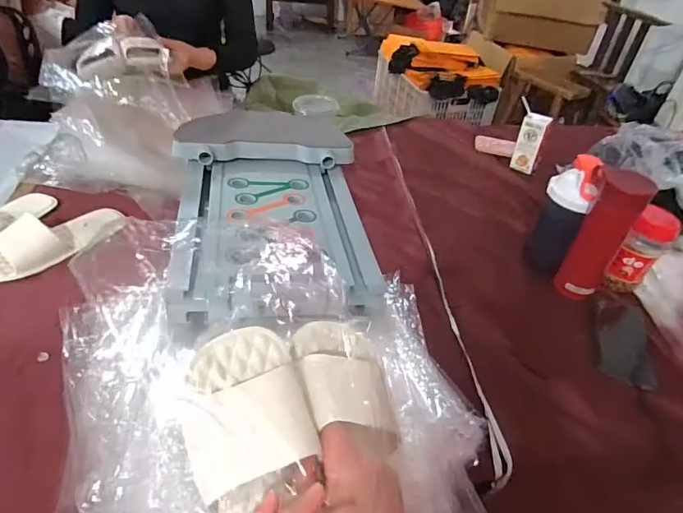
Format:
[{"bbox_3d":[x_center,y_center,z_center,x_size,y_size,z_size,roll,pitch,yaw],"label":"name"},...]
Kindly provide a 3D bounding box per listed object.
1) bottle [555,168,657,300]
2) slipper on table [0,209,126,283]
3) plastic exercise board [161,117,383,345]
[{"bbox_3d":[0.404,-0.034,0.709,0.067,0.214,0.082,34,47,29],"label":"bottle"},{"bbox_3d":[-0.471,-0.035,0.744,0.097,0.046,0.229,32,46,27],"label":"slipper on table"},{"bbox_3d":[-0.111,-0.087,0.757,0.318,0.099,0.454,-4,41,-13],"label":"plastic exercise board"}]

